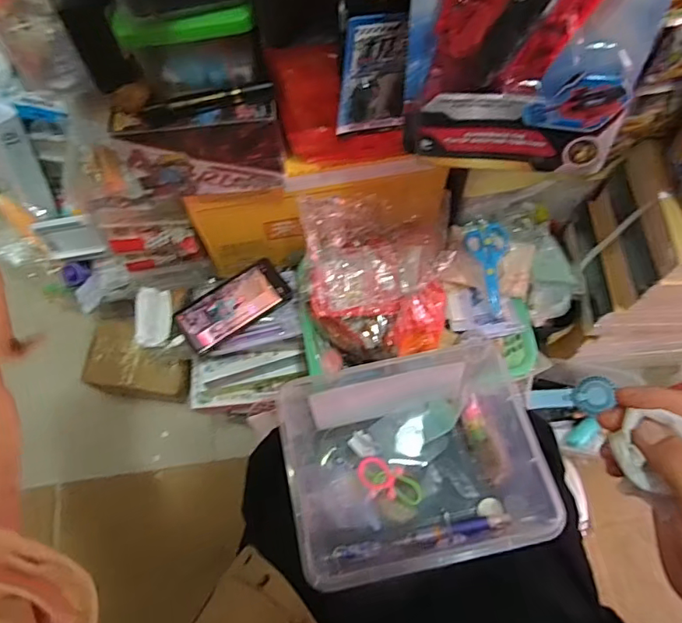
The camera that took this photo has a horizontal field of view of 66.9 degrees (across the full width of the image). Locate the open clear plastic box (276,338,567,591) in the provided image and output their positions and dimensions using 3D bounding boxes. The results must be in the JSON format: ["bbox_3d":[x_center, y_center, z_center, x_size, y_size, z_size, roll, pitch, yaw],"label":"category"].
[{"bbox_3d":[0.055,0.125,0.433,0.190,0.108,0.163,-9,67,-2],"label":"open clear plastic box"}]

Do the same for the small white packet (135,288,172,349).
[{"bbox_3d":[-0.282,0.010,0.774,0.046,0.021,0.096,9,59,-30],"label":"small white packet"}]

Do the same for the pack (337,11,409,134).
[{"bbox_3d":[0.028,-0.208,0.464,0.062,0.116,0.009,-9,67,-2],"label":"pack"}]

